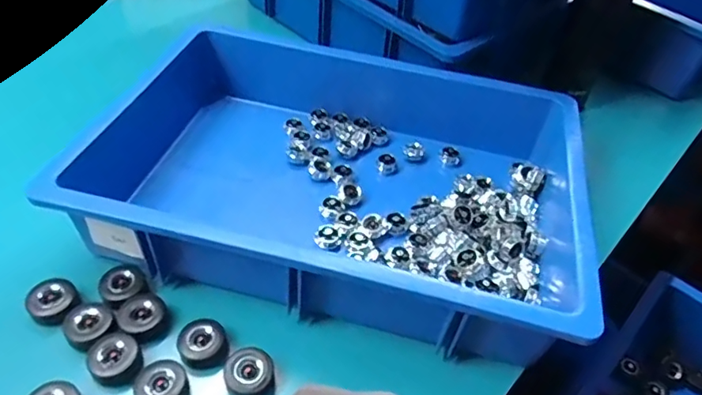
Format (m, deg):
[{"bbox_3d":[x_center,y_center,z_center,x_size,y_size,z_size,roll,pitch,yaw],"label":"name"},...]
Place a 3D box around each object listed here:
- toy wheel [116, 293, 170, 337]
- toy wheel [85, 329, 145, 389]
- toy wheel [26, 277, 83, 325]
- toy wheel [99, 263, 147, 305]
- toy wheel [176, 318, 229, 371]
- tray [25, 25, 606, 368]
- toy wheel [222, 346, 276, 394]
[{"bbox_3d":[-0.175,0.101,0.439,0.036,0.025,0.031,-24,53,-27],"label":"toy wheel"},{"bbox_3d":[-0.184,0.127,0.408,0.037,0.018,0.040,4,46,-4],"label":"toy wheel"},{"bbox_3d":[-0.246,0.088,0.434,0.036,0.021,0.038,4,46,-4],"label":"toy wheel"},{"bbox_3d":[-0.198,0.074,0.450,0.036,0.016,0.030,-30,56,-31],"label":"toy wheel"},{"bbox_3d":[-0.120,0.121,0.424,0.037,0.024,0.038,4,46,-4],"label":"toy wheel"},{"bbox_3d":[-0.010,-0.019,0.526,0.453,0.109,0.305,14,46,6],"label":"tray"},{"bbox_3d":[-0.080,0.140,0.408,0.037,0.022,0.038,4,46,-4],"label":"toy wheel"}]

